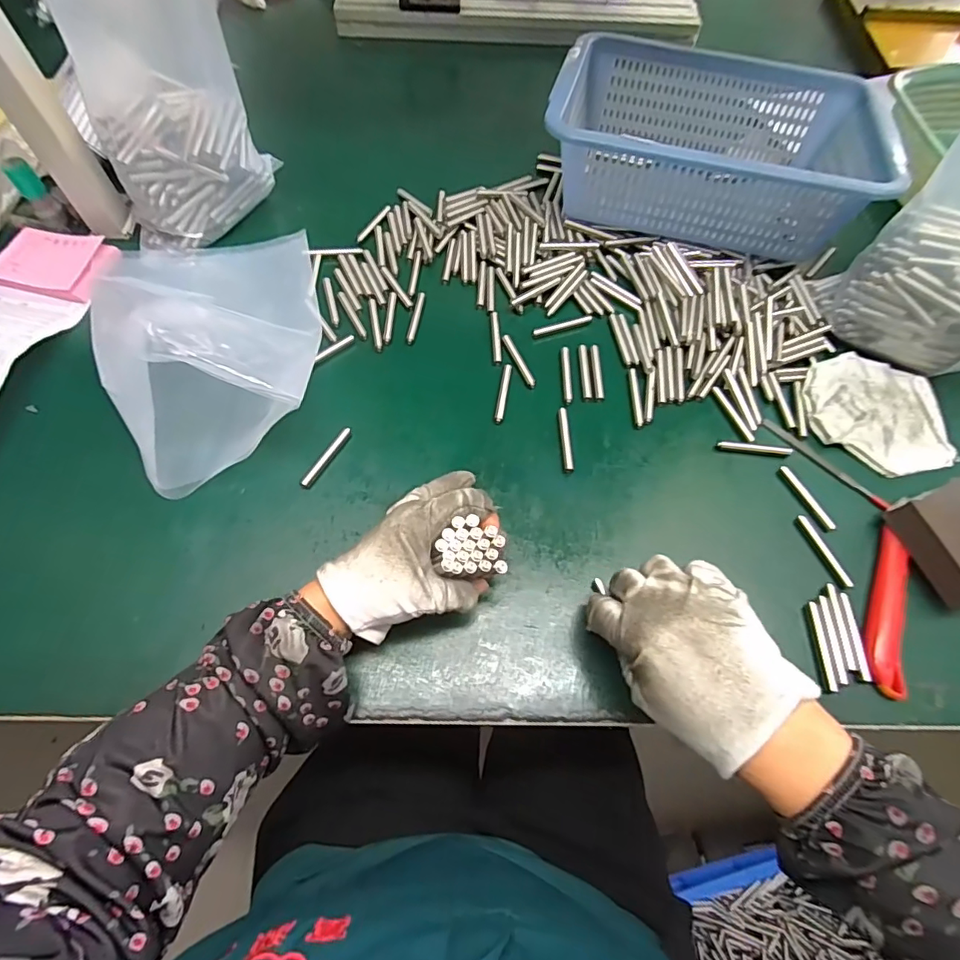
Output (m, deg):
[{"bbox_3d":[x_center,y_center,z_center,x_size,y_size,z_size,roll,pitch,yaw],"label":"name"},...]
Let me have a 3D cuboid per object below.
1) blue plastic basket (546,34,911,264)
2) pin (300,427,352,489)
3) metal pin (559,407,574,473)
[{"bbox_3d":[0.219,-0.328,0.506,0.286,0.094,0.219,16,64,6],"label":"blue plastic basket"},{"bbox_3d":[-0.119,-0.019,0.405,0.008,0.004,0.059,28,66,12],"label":"pin"},{"bbox_3d":[0.069,-0.033,0.419,0.008,0.005,0.059,-1,63,-2],"label":"metal pin"}]

